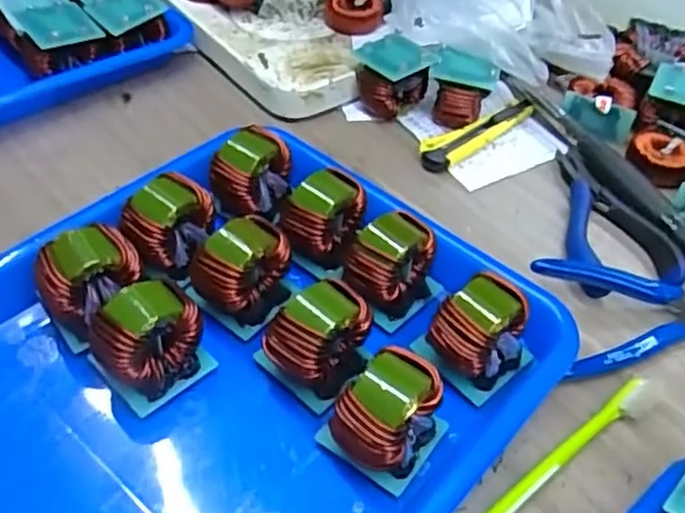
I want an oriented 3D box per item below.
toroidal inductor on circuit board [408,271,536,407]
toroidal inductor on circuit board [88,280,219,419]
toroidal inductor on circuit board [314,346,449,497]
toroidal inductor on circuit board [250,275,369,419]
[{"bbox_3d":[0.066,0.041,0.343,0.044,0.055,0.041,-29,56,-29],"label":"toroidal inductor on circuit board"},{"bbox_3d":[-0.091,0.041,0.326,0.039,0.049,0.045,38,53,26],"label":"toroidal inductor on circuit board"},{"bbox_3d":[0.020,0.071,0.308,0.050,0.049,0.047,-34,58,-32],"label":"toroidal inductor on circuit board"},{"bbox_3d":[-0.013,0.039,0.335,0.046,0.048,0.047,33,52,23],"label":"toroidal inductor on circuit board"}]

